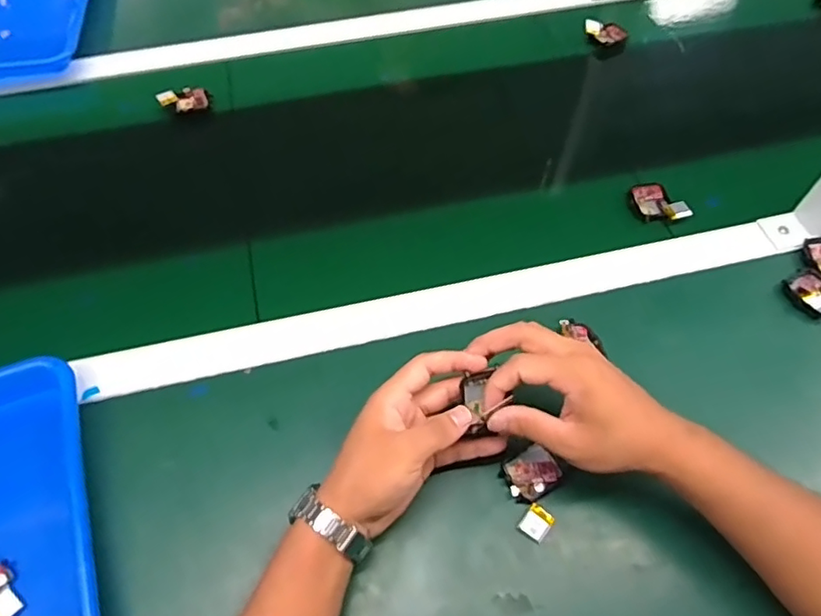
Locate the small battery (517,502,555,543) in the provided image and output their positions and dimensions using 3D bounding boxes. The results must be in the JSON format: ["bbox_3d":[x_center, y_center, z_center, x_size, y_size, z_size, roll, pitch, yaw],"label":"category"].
[{"bbox_3d":[0.093,0.158,0.427,0.020,0.007,0.023,37,66,21],"label":"small battery"}]

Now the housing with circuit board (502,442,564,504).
[{"bbox_3d":[0.093,0.127,0.446,0.041,0.012,0.035,-22,60,-12],"label":"housing with circuit board"}]

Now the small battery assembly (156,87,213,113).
[{"bbox_3d":[-0.262,-0.243,0.674,0.058,0.017,0.026,-15,59,-8],"label":"small battery assembly"}]

